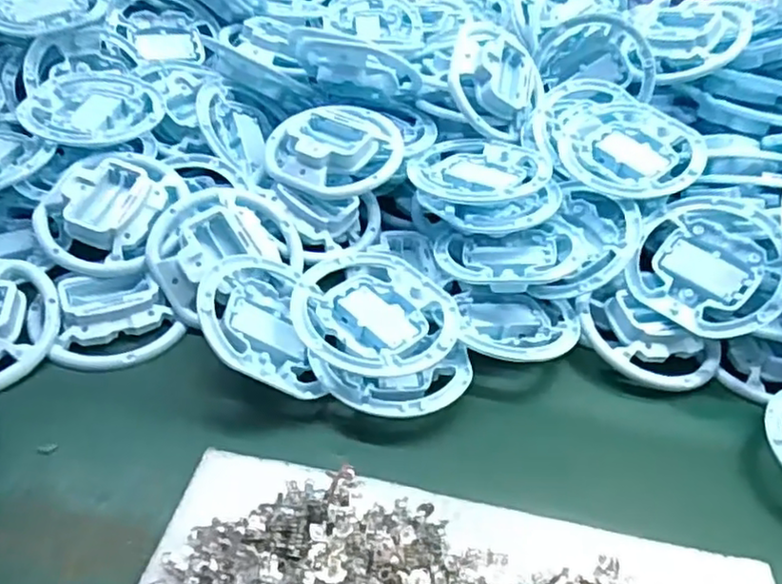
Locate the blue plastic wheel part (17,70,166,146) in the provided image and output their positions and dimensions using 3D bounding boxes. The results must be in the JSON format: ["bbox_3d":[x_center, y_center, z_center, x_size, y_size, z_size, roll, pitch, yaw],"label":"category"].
[{"bbox_3d":[-0.235,-0.146,0.519,0.099,0.015,0.099,4,48,-4],"label":"blue plastic wheel part"}]

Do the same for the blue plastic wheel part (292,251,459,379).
[{"bbox_3d":[-0.009,0.010,0.423,0.102,0.011,0.100,4,42,-3],"label":"blue plastic wheel part"}]

